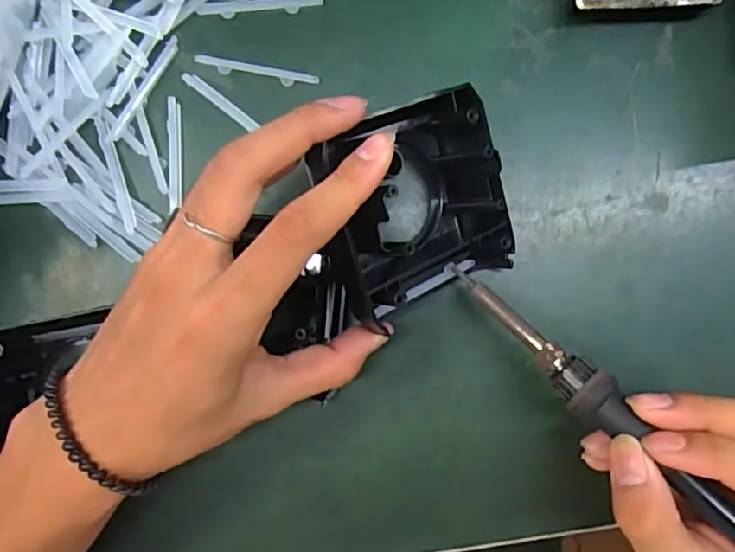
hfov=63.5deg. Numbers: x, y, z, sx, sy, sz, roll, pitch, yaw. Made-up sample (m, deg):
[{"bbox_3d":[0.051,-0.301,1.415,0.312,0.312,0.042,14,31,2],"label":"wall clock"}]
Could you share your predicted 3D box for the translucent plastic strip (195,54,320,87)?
[{"bbox_3d":[-0.058,-0.107,0.311,0.066,0.004,0.008,11,89,2],"label":"translucent plastic strip"}]

